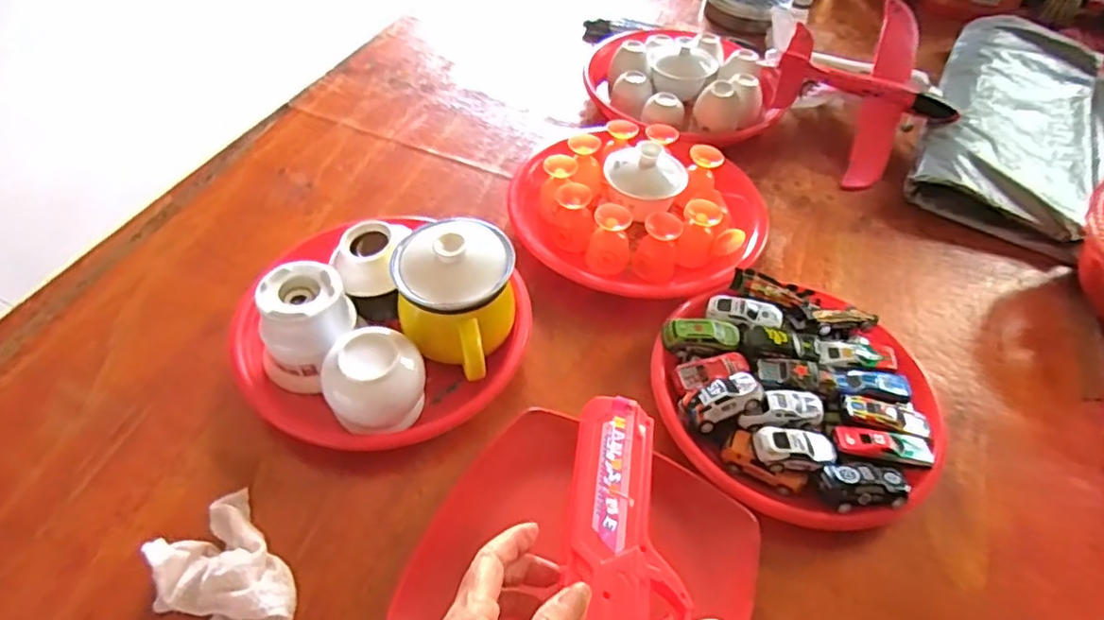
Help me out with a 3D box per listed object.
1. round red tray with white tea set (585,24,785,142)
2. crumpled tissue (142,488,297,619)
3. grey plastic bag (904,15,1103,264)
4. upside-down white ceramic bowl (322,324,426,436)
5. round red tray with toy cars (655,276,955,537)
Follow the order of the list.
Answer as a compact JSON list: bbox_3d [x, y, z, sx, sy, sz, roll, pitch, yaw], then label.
[{"bbox_3d":[0.168,-0.289,0.796,0.247,0.065,0.216,4,51,1],"label":"round red tray with white tea set"},{"bbox_3d":[-0.213,0.172,0.404,0.069,0.035,0.101,-33,59,-26],"label":"crumpled tissue"},{"bbox_3d":[0.595,-0.230,0.776,0.236,0.045,0.442,27,54,18],"label":"grey plastic bag"},{"bbox_3d":[-0.135,0.054,0.482,0.069,0.072,0.063,-28,57,-23],"label":"upside-down white ceramic bowl"},{"bbox_3d":[0.197,0.064,0.513,0.220,0.046,0.208,2,51,-2],"label":"round red tray with toy cars"}]

